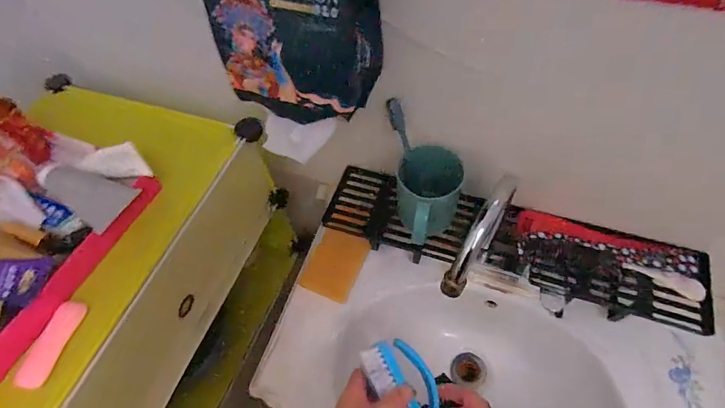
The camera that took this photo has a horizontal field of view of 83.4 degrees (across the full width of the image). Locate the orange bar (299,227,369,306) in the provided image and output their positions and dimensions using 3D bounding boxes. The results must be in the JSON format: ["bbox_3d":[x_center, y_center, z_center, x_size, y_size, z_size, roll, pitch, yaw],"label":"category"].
[{"bbox_3d":[-0.042,0.095,0.644,0.078,0.006,0.104,26,84,-6],"label":"orange bar"}]

